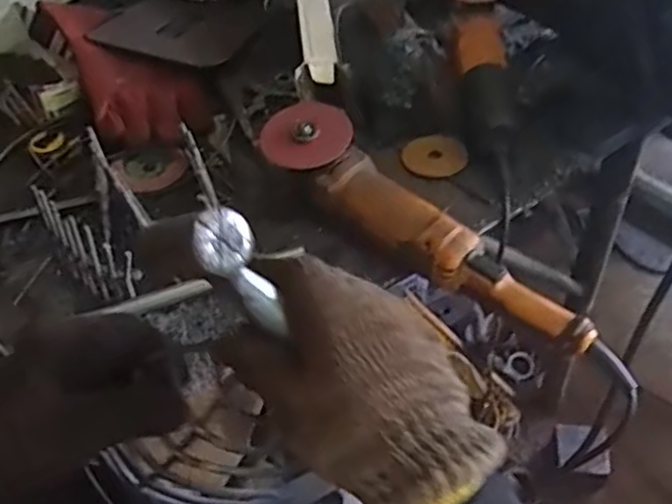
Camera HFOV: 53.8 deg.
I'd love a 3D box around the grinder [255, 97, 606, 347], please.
[{"bbox_3d":[0.077,-0.032,0.644,0.383,0.082,0.076,33,58,31],"label":"grinder"}]

